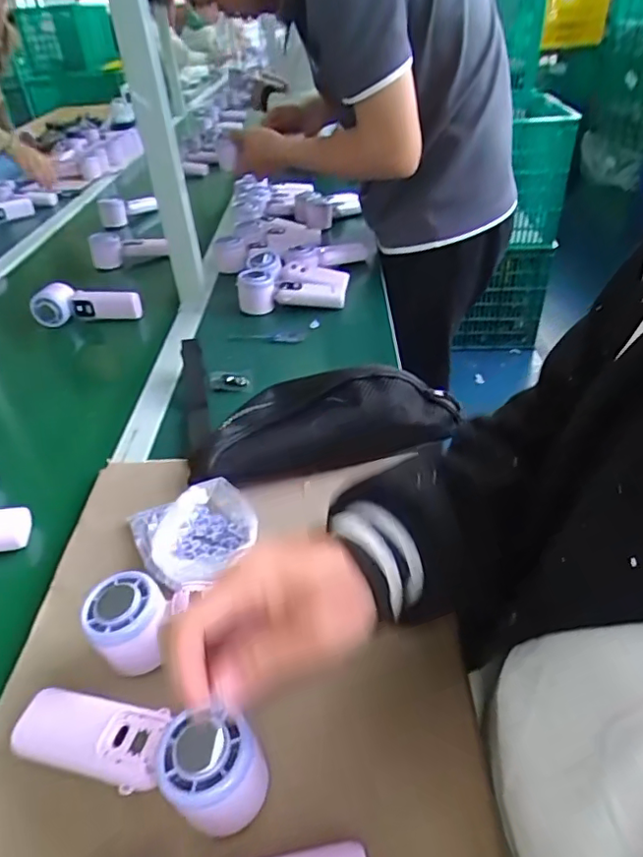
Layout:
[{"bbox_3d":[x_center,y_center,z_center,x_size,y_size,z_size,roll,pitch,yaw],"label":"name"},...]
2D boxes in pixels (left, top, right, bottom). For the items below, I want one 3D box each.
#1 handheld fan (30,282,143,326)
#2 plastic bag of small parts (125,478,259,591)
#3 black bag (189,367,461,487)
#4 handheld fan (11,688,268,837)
[{"bbox_3d":[-0.382,-0.201,0.911,0.166,0.065,0.039,-8,38,-6],"label":"handheld fan"},{"bbox_3d":[-0.110,0.094,0.509,0.108,0.034,0.115,-18,41,-18],"label":"plastic bag of small parts"},{"bbox_3d":[0.003,-0.010,0.598,0.290,0.067,0.102,-13,39,-12],"label":"black bag"},{"bbox_3d":[-0.116,0.196,0.351,0.176,0.056,0.057,10,40,15],"label":"handheld fan"}]

